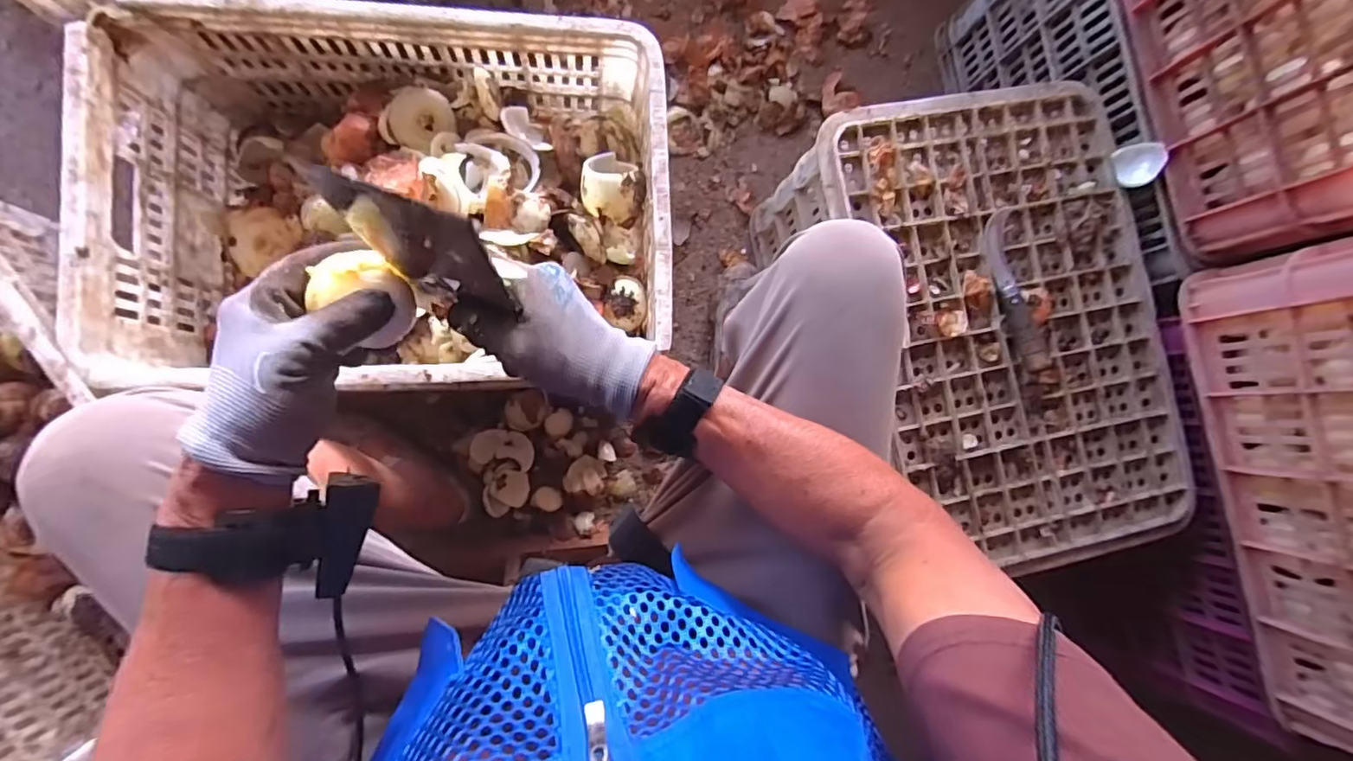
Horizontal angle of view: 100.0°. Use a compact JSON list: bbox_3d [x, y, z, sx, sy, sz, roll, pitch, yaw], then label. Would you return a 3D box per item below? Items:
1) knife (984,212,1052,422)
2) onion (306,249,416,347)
[{"bbox_3d":[0.372,-0.074,0.616,0.034,0.025,0.221,-13,87,-6],"label":"knife"},{"bbox_3d":[-0.182,-0.052,0.333,0.045,0.037,0.053,-8,87,-6],"label":"onion"}]

